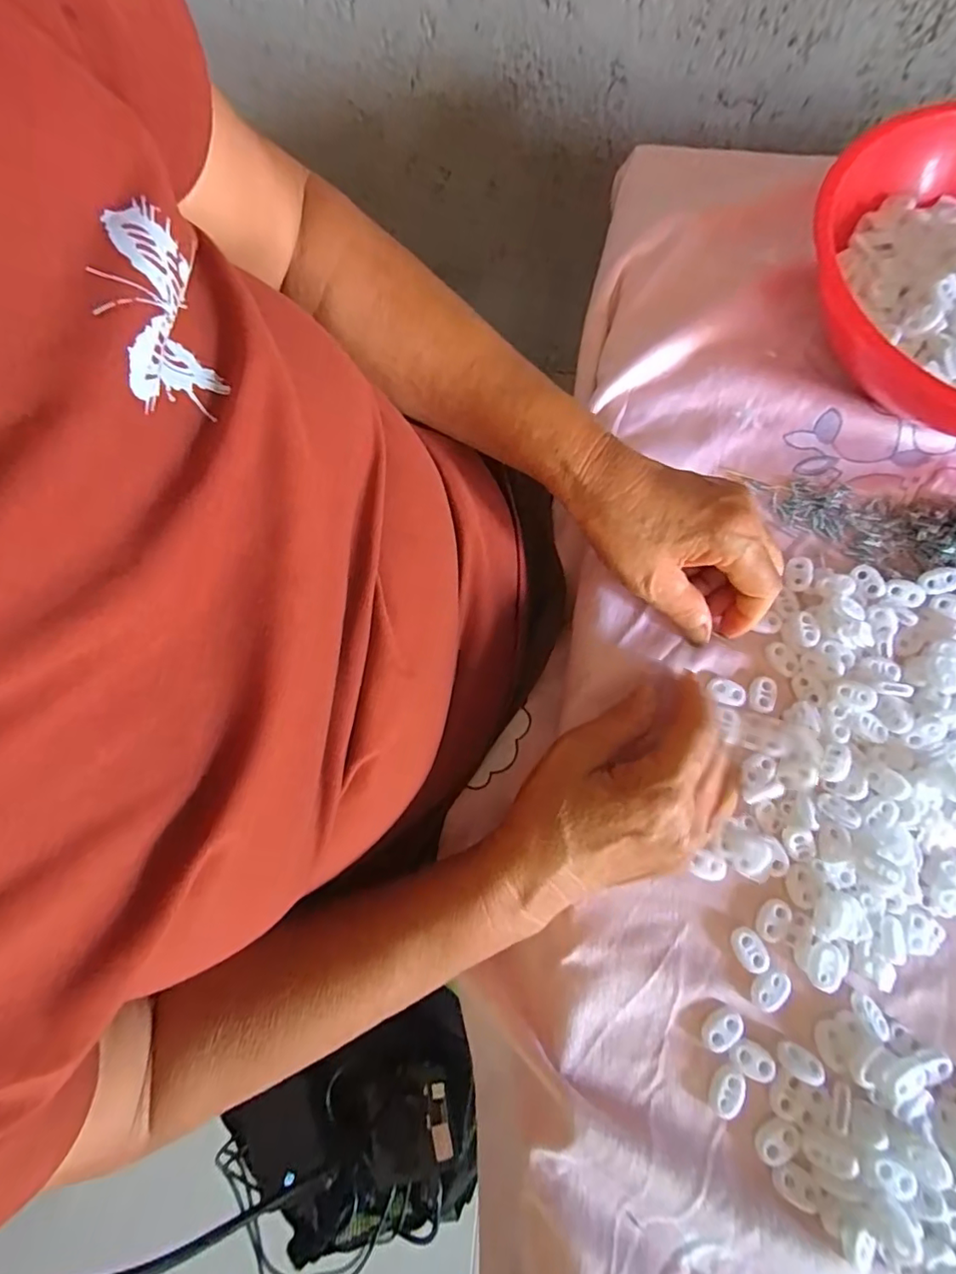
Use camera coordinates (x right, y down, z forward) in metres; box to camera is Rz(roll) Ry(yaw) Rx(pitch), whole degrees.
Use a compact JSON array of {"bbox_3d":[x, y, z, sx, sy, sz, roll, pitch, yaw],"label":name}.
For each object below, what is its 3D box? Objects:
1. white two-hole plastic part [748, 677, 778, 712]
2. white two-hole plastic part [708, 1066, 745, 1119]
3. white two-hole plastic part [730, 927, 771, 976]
[{"bbox_3d":[0.169,0.034,0.325,0.014,0.005,0.021,16,76,4],"label":"white two-hole plastic part"},{"bbox_3d":[0.122,0.224,0.269,0.013,0.005,0.023,31,78,7],"label":"white two-hole plastic part"},{"bbox_3d":[0.143,0.165,0.289,0.015,0.006,0.022,-29,78,-7],"label":"white two-hole plastic part"}]

